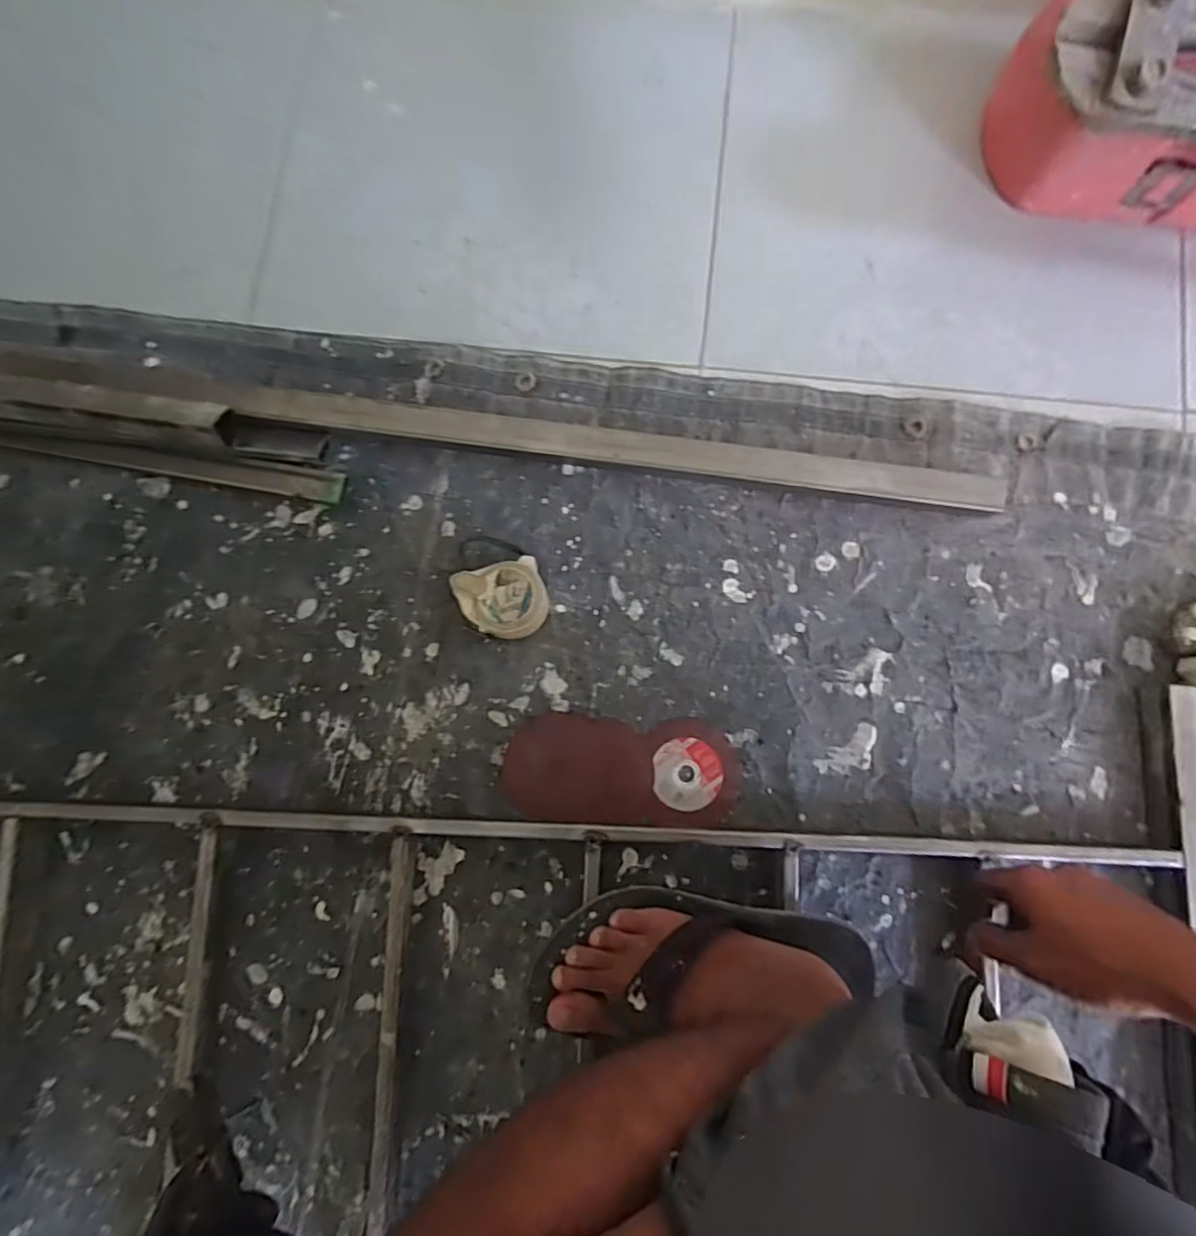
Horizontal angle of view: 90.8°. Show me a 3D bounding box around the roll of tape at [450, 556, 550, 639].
[{"bbox_3d":[-0.091,-0.016,0.580,0.082,0.040,0.076,0,82,2],"label":"roll of tape"}]

